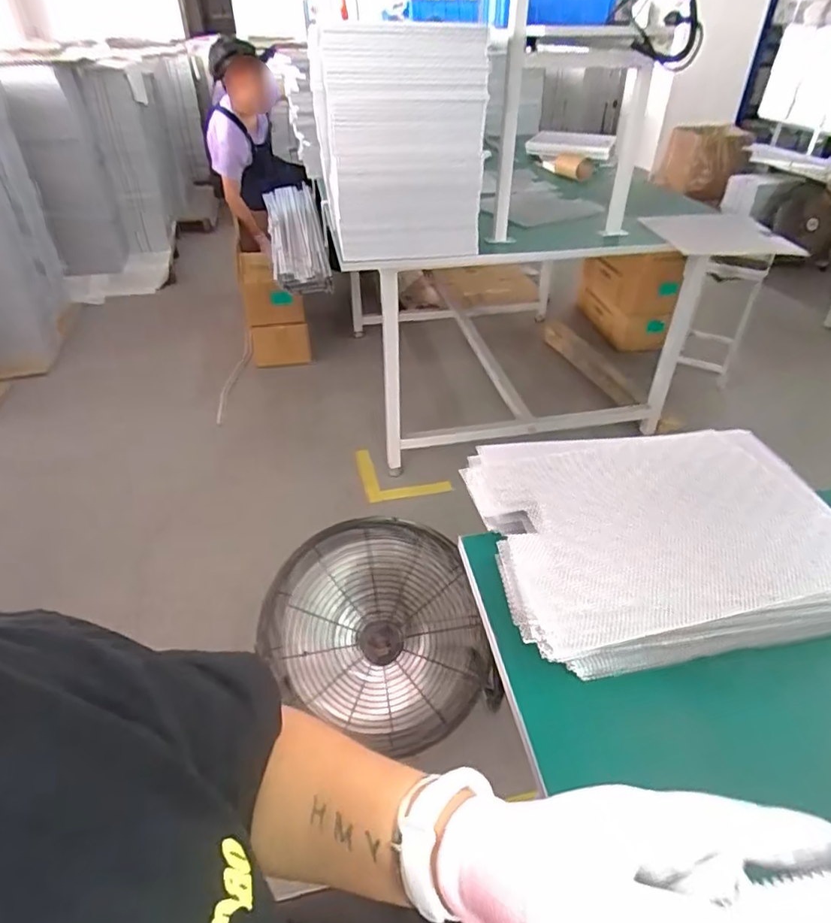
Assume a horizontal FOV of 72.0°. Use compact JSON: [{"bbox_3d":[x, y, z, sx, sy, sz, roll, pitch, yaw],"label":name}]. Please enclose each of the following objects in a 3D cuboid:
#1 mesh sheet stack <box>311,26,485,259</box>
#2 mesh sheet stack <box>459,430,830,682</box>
[{"bbox_3d":[-0.033,-0.714,1.301,0.353,0.434,0.244,-7,39,-9],"label":"mesh sheet stack"},{"bbox_3d":[0.251,0.074,0.614,0.355,0.076,0.276,-5,38,-6],"label":"mesh sheet stack"}]

